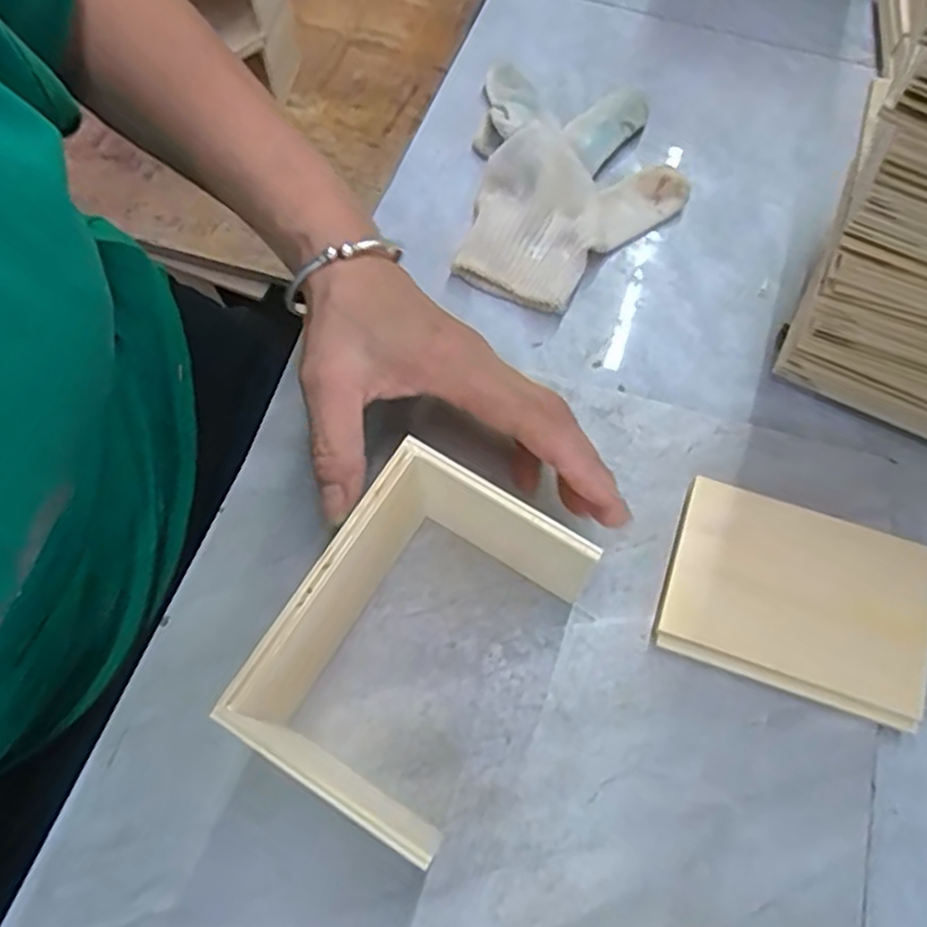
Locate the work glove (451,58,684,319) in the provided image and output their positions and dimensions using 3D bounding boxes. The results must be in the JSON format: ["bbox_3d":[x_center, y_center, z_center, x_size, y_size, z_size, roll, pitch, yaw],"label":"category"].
[{"bbox_3d":[0.063,-0.162,0.403,0.116,0.030,0.166,6,68,3],"label":"work glove"}]

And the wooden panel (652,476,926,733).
[{"bbox_3d":[0.143,0.059,0.311,0.106,0.019,0.077,18,69,7],"label":"wooden panel"}]

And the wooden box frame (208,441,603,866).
[{"bbox_3d":[-0.017,0.069,0.277,0.082,0.076,0.117,30,71,11],"label":"wooden box frame"}]

